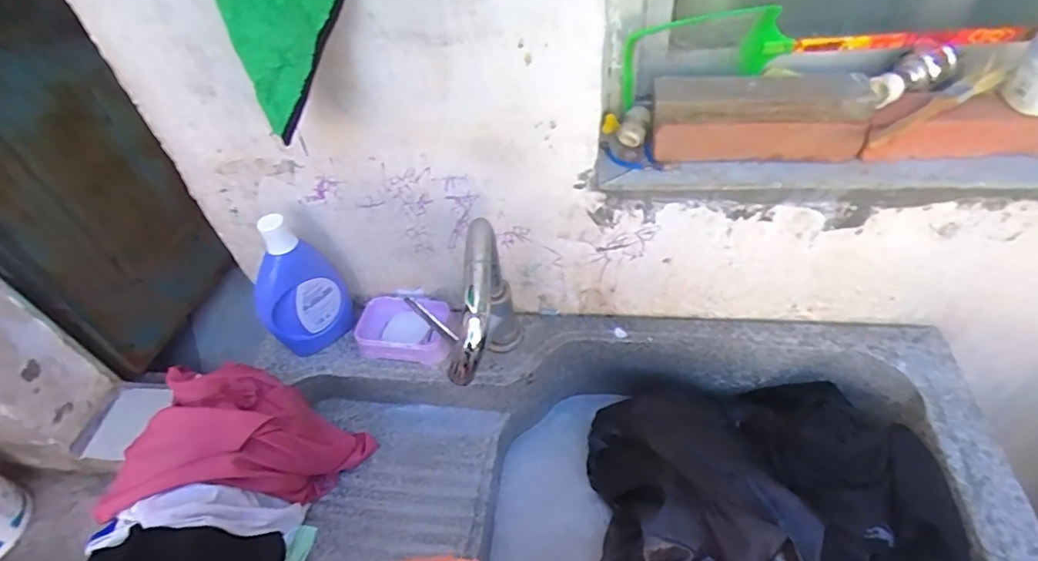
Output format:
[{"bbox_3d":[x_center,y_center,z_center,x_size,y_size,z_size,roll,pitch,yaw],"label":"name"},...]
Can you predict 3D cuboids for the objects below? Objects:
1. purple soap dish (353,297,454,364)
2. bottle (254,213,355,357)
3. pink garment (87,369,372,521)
[{"bbox_3d":[-0.152,0.068,0.724,0.140,0.038,0.085,4,49,10],"label":"purple soap dish"},{"bbox_3d":[-0.291,0.003,0.682,0.069,0.195,0.102,34,59,31],"label":"bottle"},{"bbox_3d":[-0.321,0.195,0.628,0.250,0.162,0.130,-19,49,-11],"label":"pink garment"}]

